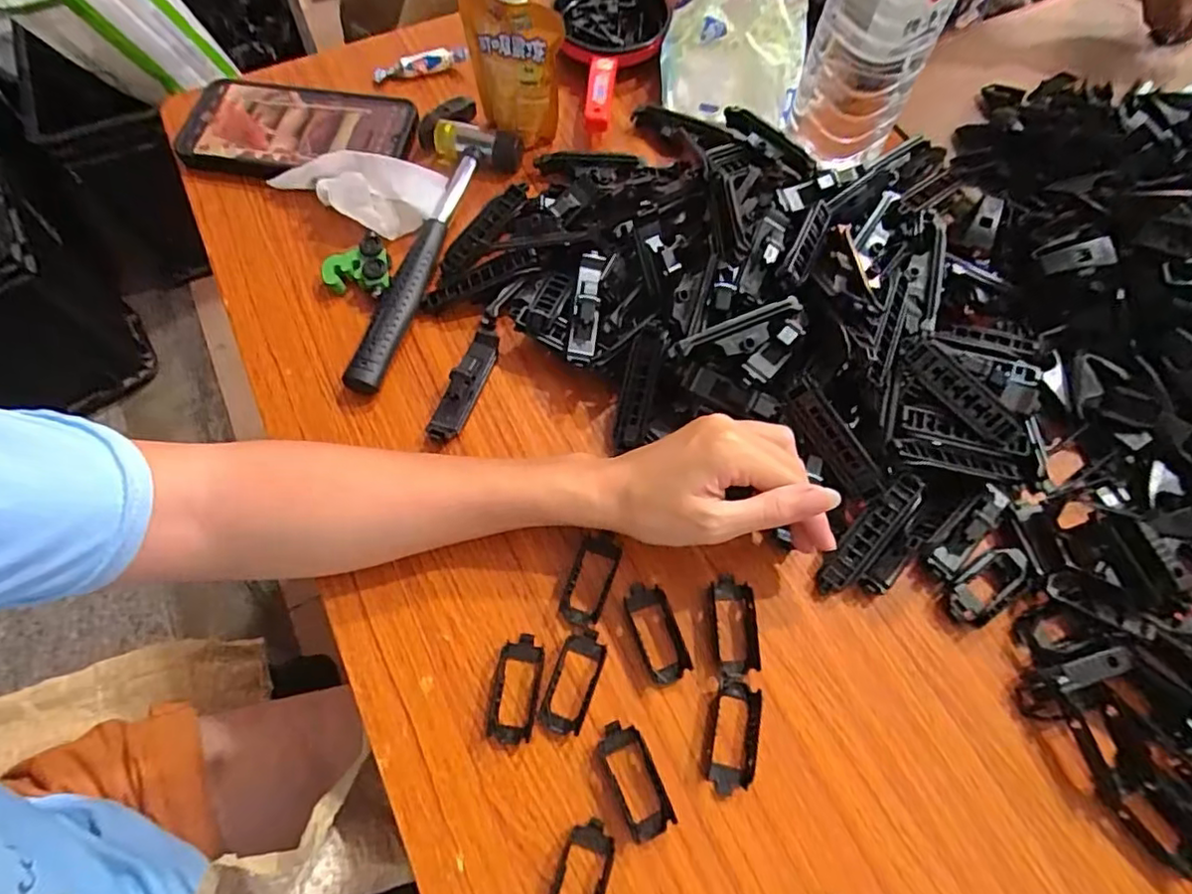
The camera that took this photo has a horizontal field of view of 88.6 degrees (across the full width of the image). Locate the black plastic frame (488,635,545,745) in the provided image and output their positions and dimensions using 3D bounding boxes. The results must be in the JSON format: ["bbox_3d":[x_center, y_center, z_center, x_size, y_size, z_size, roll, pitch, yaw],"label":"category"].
[{"bbox_3d":[-0.040,0.121,0.306,0.023,0.006,0.050,6,68,2],"label":"black plastic frame"}]

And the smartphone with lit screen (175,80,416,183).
[{"bbox_3d":[-0.219,-0.229,0.443,0.164,0.017,0.083,8,68,3],"label":"smartphone with lit screen"}]

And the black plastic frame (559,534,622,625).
[{"bbox_3d":[-0.003,0.070,0.329,0.022,0.005,0.049,19,69,8],"label":"black plastic frame"}]

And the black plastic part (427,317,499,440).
[{"bbox_3d":[-0.077,-0.042,0.371,0.018,0.018,0.083,19,69,7],"label":"black plastic part"}]

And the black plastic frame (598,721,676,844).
[{"bbox_3d":[0.018,0.158,0.292,0.022,0.004,0.052,-22,70,-9],"label":"black plastic frame"}]

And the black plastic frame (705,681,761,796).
[{"bbox_3d":[0.067,0.143,0.300,0.023,0.005,0.051,12,68,5],"label":"black plastic frame"}]

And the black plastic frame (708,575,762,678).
[{"bbox_3d":[0.074,0.094,0.321,0.023,0.004,0.051,-2,68,-1],"label":"black plastic frame"}]

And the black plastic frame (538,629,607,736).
[{"bbox_3d":[-0.011,0.117,0.307,0.022,0.009,0.050,19,69,7],"label":"black plastic frame"}]

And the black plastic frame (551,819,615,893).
[{"bbox_3d":[-0.007,0.196,0.273,0.022,0.007,0.051,16,69,6],"label":"black plastic frame"}]

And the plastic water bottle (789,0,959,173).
[{"bbox_3d":[0.165,-0.248,0.345,0.068,0.185,0.069,24,70,9],"label":"plastic water bottle"}]

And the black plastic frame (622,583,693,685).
[{"bbox_3d":[0.032,0.096,0.319,0.023,0.005,0.051,-20,69,-8],"label":"black plastic frame"}]

